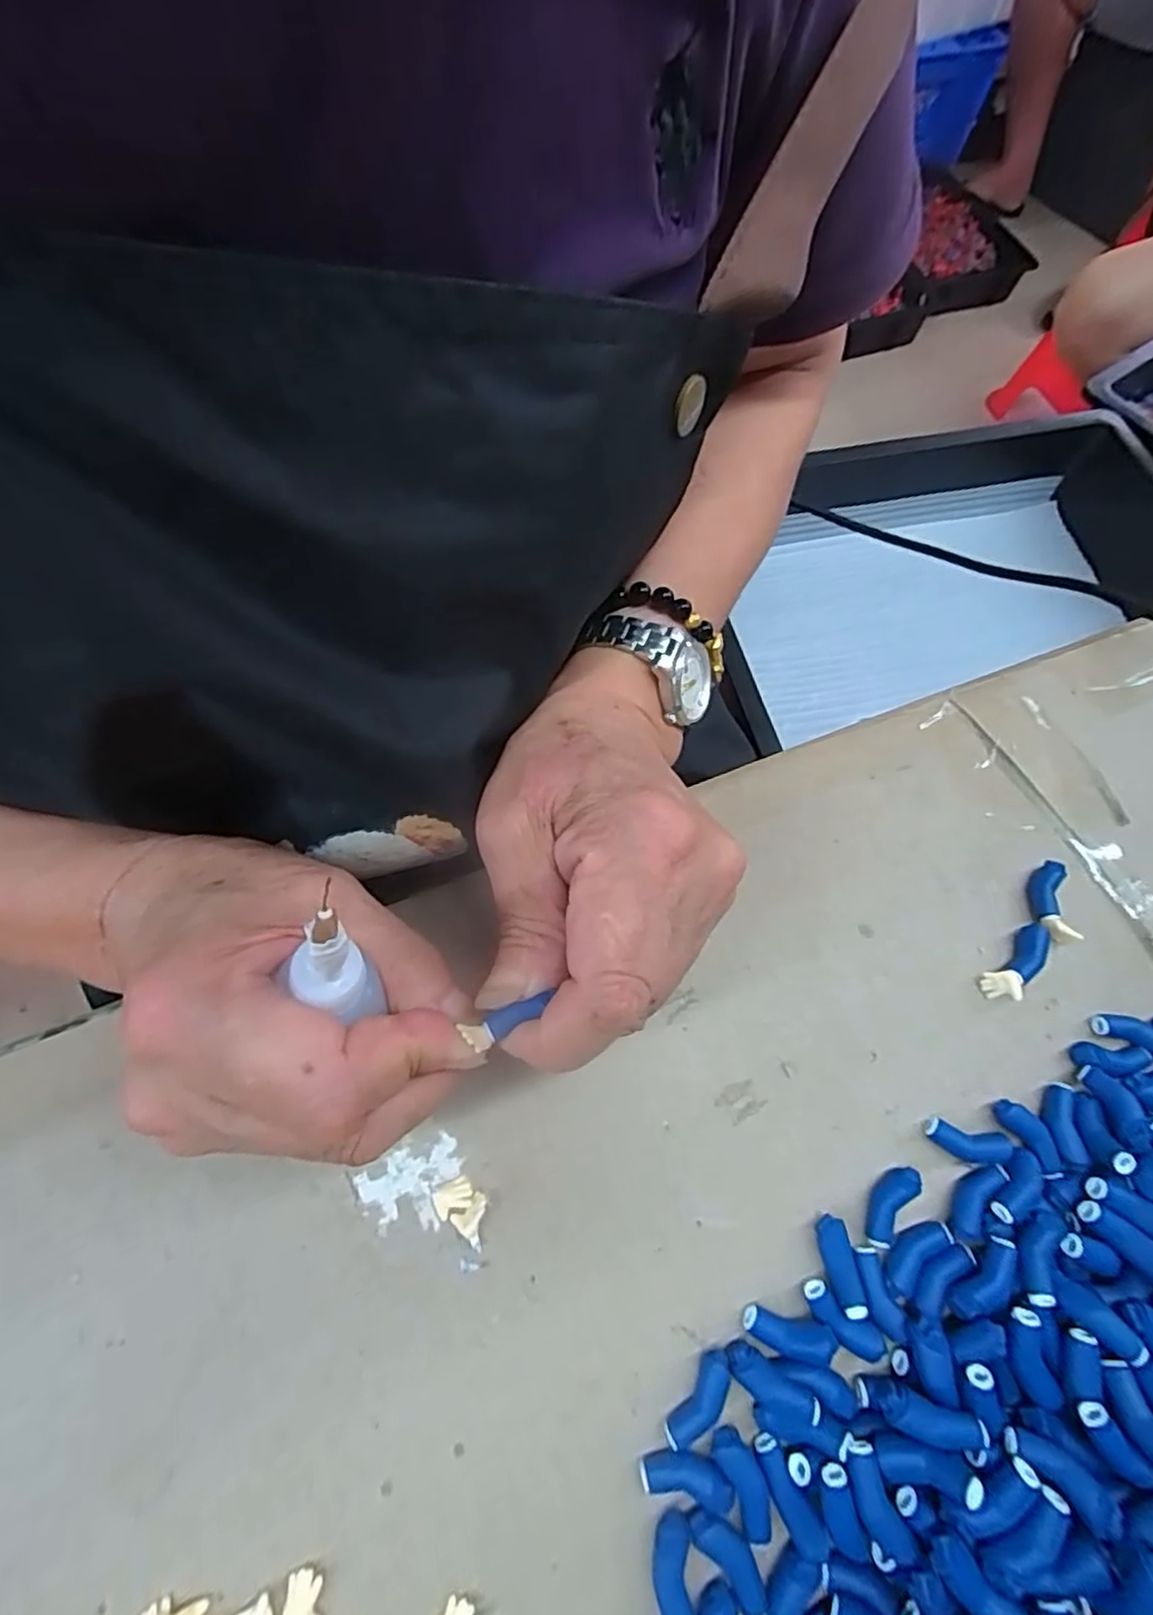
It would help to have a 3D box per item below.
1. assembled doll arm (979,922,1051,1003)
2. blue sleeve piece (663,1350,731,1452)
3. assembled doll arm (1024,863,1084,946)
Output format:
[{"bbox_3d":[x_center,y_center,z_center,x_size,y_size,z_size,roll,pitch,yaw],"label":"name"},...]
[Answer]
[{"bbox_3d":[0.153,0.053,0.231,0.032,0.009,0.011,-38,73,-17],"label":"assembled doll arm"},{"bbox_3d":[0.034,0.162,0.182,0.010,0.007,0.025,35,69,12],"label":"blue sleeve piece"},{"bbox_3d":[0.170,0.034,0.240,0.011,0.009,0.029,11,67,2],"label":"assembled doll arm"}]

